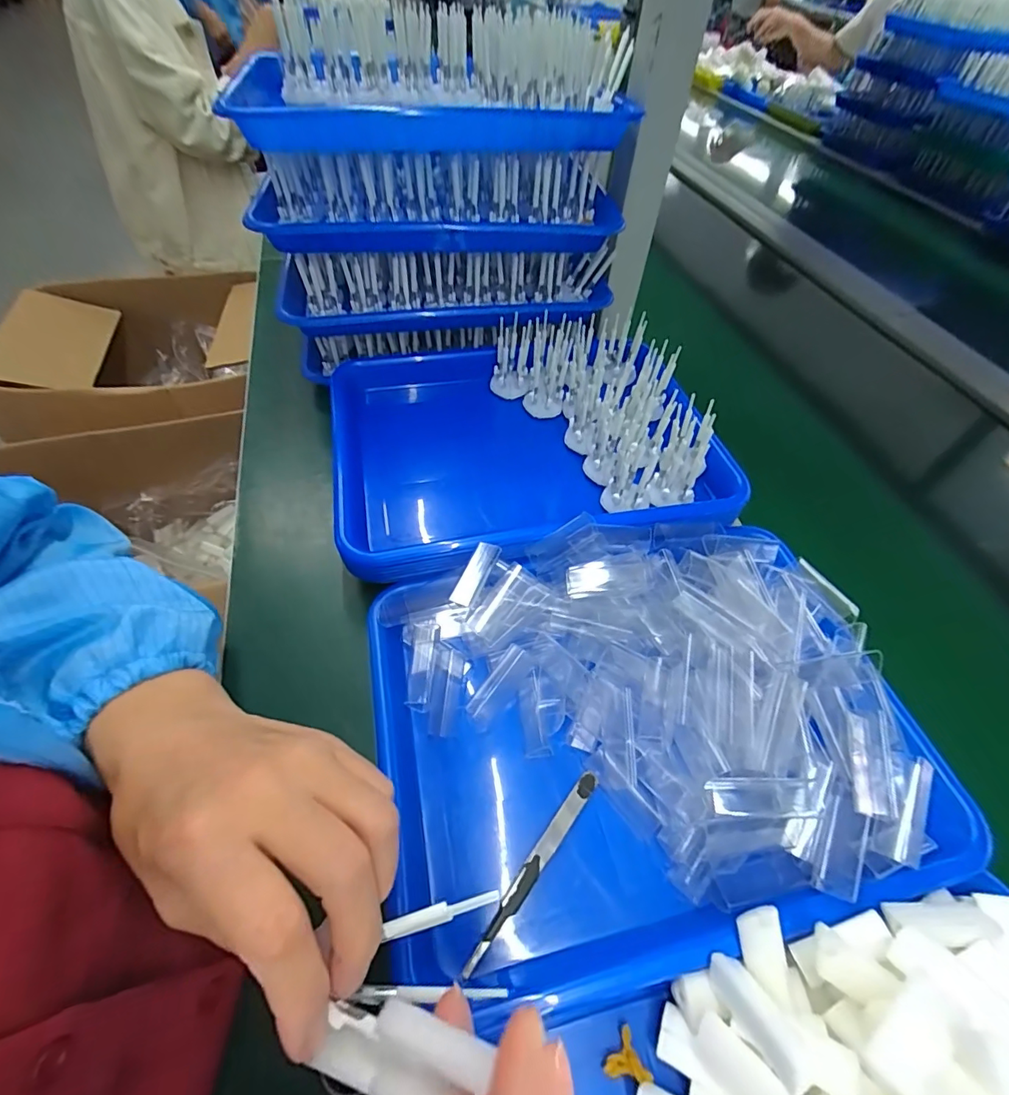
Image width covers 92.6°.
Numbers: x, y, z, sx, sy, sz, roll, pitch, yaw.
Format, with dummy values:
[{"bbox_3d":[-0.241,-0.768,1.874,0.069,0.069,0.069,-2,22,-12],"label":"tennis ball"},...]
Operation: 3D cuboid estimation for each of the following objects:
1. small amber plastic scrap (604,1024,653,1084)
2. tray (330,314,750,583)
[{"bbox_3d":[0.056,0.244,0.229,0.019,0.005,0.020,-20,57,-17],"label":"small amber plastic scrap"},{"bbox_3d":[0.014,-0.098,0.447,0.328,0.100,0.257,-10,55,-11],"label":"tray"}]

